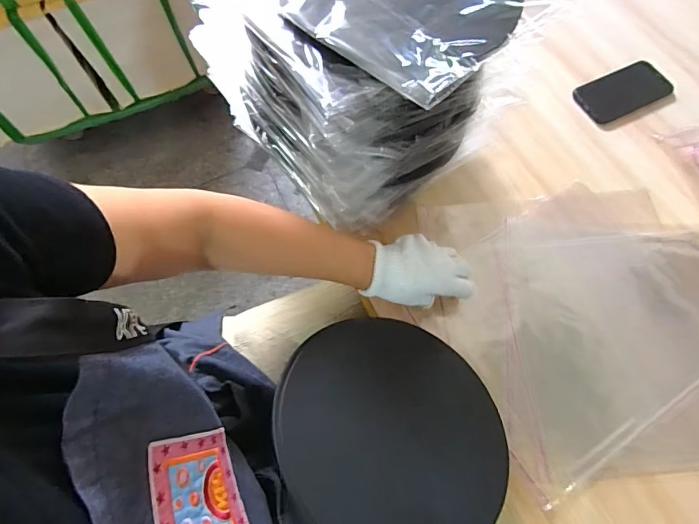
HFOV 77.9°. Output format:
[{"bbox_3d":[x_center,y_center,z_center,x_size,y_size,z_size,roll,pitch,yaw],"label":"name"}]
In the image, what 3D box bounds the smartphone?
[{"bbox_3d":[0.441,-0.275,0.696,0.157,0.009,0.077,-25,69,-10],"label":"smartphone"}]

